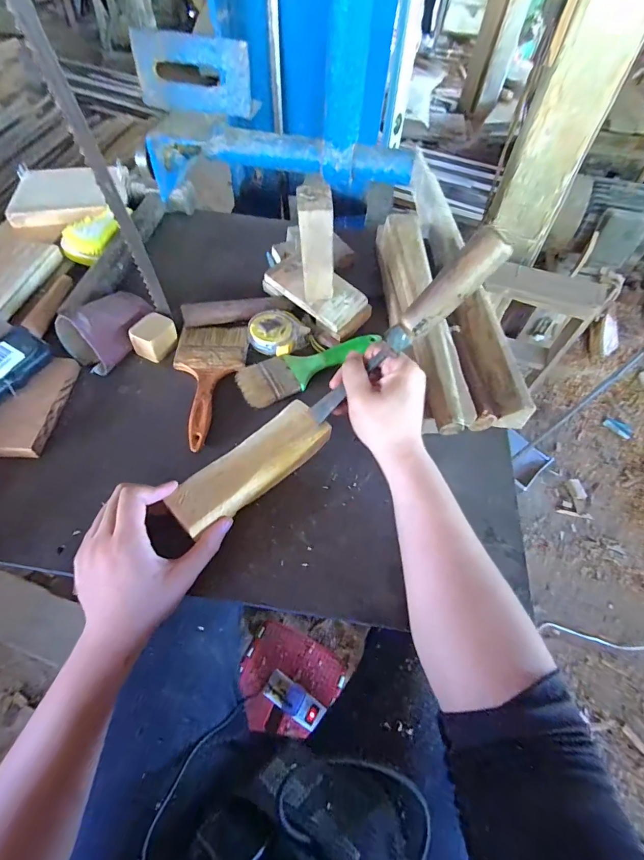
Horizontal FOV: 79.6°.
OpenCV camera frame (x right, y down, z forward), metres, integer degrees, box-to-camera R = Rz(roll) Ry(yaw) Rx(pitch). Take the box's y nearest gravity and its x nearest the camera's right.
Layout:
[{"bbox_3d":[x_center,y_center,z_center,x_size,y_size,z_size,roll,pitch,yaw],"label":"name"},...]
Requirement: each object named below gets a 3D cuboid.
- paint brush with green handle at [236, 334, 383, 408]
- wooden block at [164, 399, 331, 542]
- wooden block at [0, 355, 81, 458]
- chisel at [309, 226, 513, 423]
[{"bbox_3d":[-0.015,-0.087,0.495,0.188,0.011,0.061,-23,61,-18],"label":"paint brush with green handle"},{"bbox_3d":[-0.071,0.037,0.394,0.170,0.027,0.052,-37,64,-26],"label":"wooden block"},{"bbox_3d":[-0.339,-0.030,0.439,0.072,0.018,0.134,5,56,0],"label":"wooden block"},{"bbox_3d":[0.067,-0.082,0.357,0.023,0.229,0.024,14,44,-43],"label":"chisel"}]

